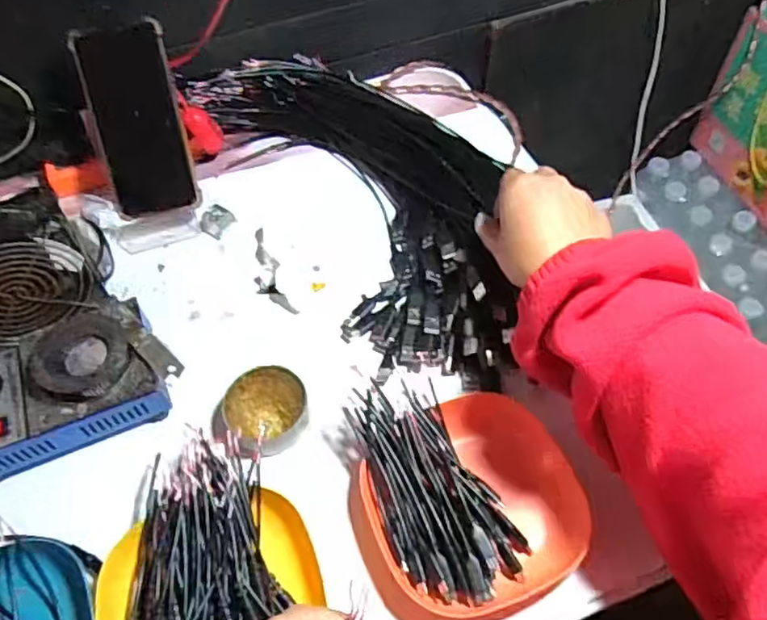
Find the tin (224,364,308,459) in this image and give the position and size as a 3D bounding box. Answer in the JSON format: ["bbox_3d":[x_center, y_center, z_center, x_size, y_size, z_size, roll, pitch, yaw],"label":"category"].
[{"bbox_3d":[-0.089,0.075,0.483,0.060,0.033,0.066,-1,56,1],"label":"tin"}]

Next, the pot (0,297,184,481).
[{"bbox_3d":[-0.248,0.059,0.490,0.166,0.058,0.103,-25,59,-14],"label":"pot"}]

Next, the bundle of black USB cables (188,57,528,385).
[{"bbox_3d":[-0.004,-0.115,0.598,0.205,0.056,0.424,-25,59,-14],"label":"bundle of black USB cables"}]

